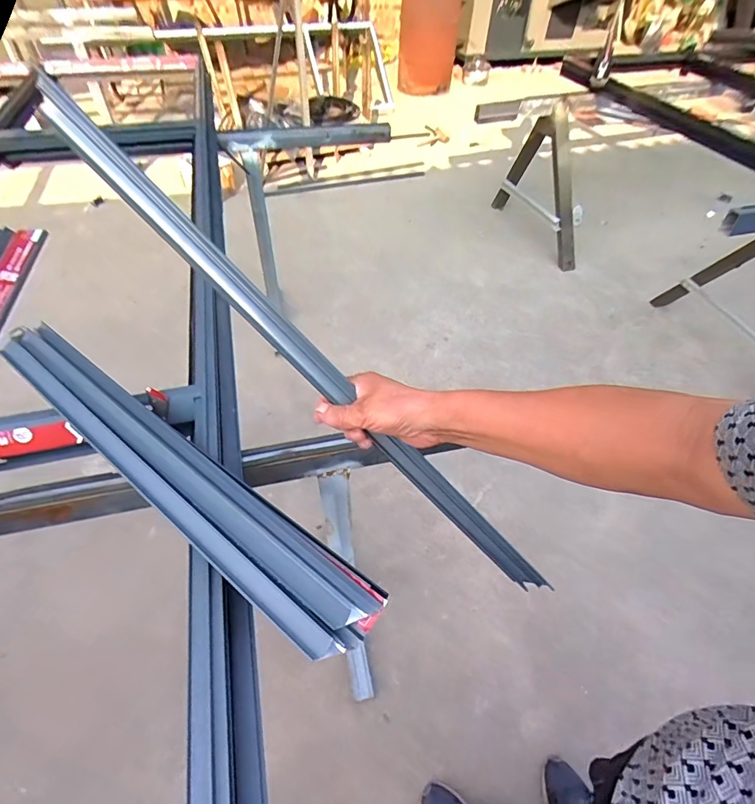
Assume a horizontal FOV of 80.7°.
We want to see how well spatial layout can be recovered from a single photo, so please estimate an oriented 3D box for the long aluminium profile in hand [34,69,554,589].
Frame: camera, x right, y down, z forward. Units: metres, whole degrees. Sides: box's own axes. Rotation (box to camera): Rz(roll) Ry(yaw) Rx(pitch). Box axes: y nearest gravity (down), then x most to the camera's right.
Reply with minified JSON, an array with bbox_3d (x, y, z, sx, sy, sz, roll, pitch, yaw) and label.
[{"bbox_3d":[-0.042,-0.017,0.495,0.738,0.040,0.020,46,54,-16],"label":"long aluminium profile in hand"}]

